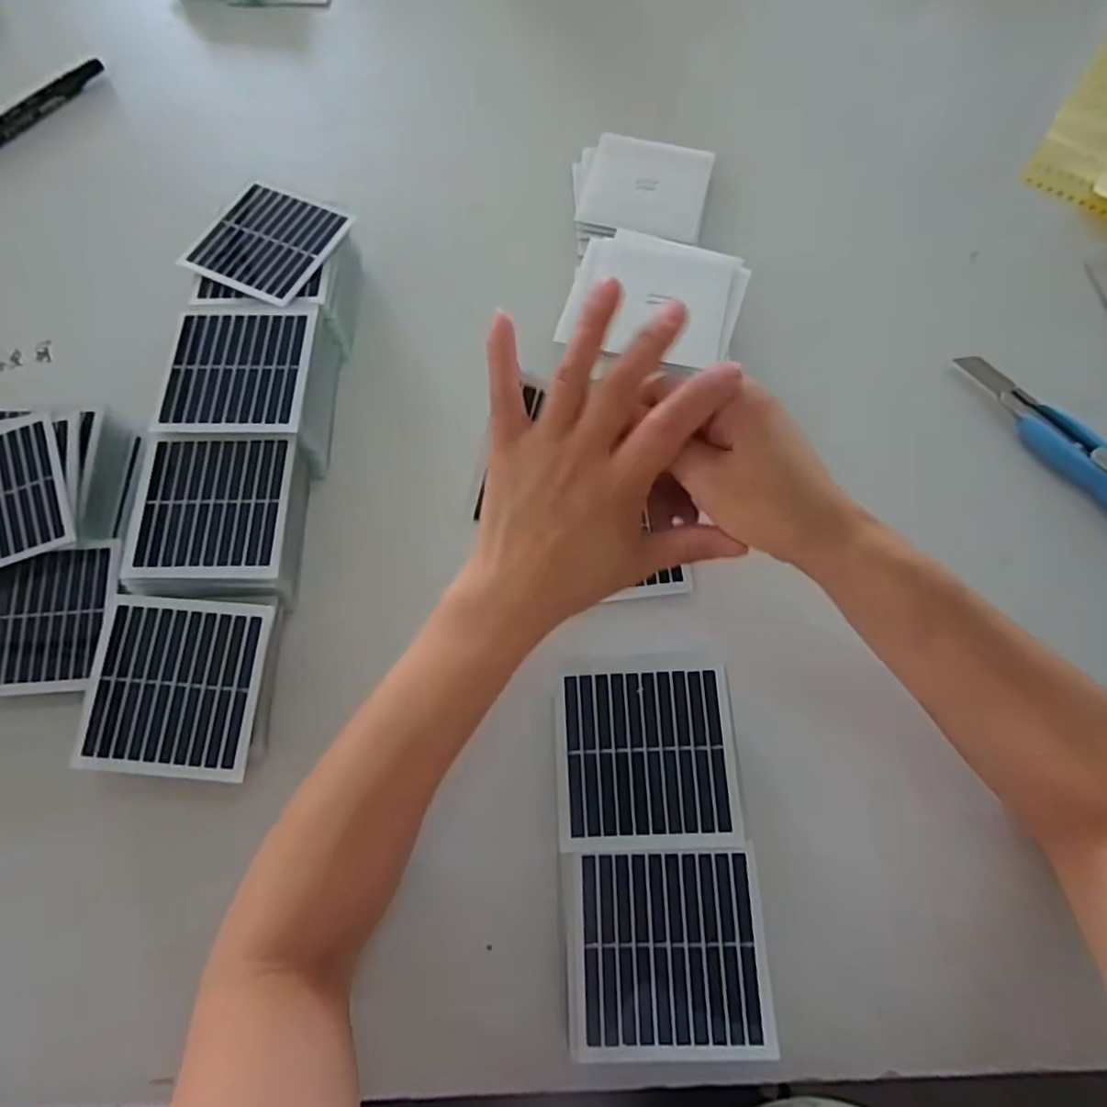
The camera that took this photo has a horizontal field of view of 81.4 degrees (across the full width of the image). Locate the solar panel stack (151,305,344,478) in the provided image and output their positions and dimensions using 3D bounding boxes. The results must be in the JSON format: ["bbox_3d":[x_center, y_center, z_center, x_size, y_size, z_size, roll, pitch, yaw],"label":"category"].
[{"bbox_3d":[-0.190,-0.109,0.417,0.092,0.046,0.094,4,73,3],"label":"solar panel stack"}]

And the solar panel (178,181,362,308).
[{"bbox_3d":[-0.192,-0.210,0.434,0.082,0.004,0.084,22,72,8],"label":"solar panel"}]

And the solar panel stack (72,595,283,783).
[{"bbox_3d":[-0.201,0.072,0.359,0.089,0.037,0.095,4,77,-1],"label":"solar panel stack"}]

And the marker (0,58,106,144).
[{"bbox_3d":[-0.431,-0.371,0.535,0.013,0.015,0.134,37,77,12],"label":"marker"}]

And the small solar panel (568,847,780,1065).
[{"bbox_3d":[0.053,0.187,0.303,0.093,0.004,0.086,-3,72,0],"label":"small solar panel"}]

